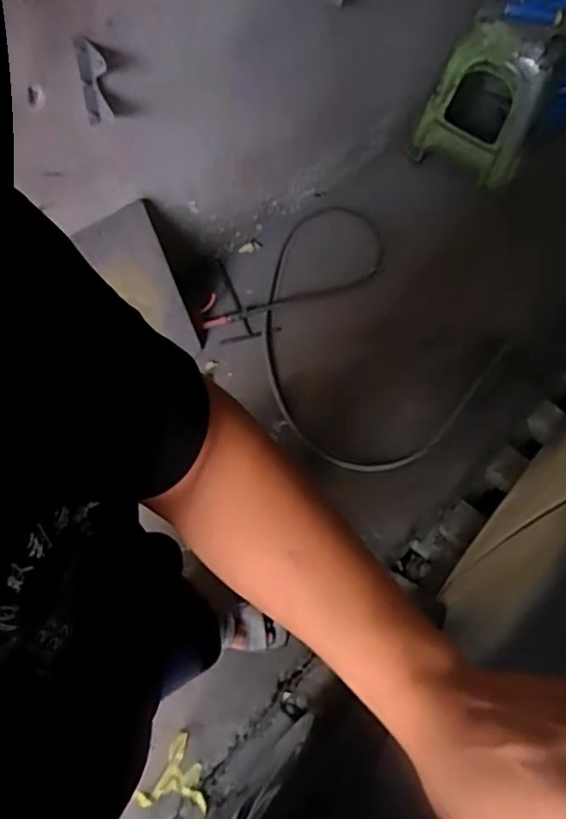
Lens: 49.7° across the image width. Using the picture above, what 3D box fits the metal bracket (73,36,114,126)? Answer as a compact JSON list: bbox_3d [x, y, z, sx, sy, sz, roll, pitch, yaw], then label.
[{"bbox_3d":[-0.327,-0.563,1.063,0.049,0.156,0.024,-15,64,-13],"label":"metal bracket"}]

